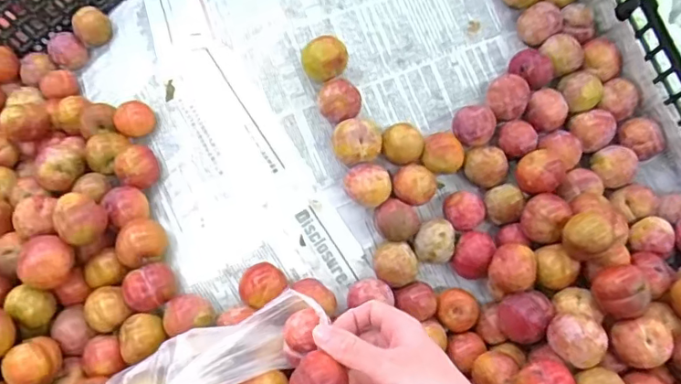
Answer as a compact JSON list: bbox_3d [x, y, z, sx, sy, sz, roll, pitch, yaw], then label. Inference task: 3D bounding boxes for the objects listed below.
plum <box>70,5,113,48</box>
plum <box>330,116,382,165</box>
[{"bbox_3d":[-0.303,-0.199,0.660,0.042,0.041,0.037,-29,61,-16],"label":"plum"},{"bbox_3d":[0.015,-0.043,0.531,0.046,0.047,0.037,-6,58,-3],"label":"plum"}]

